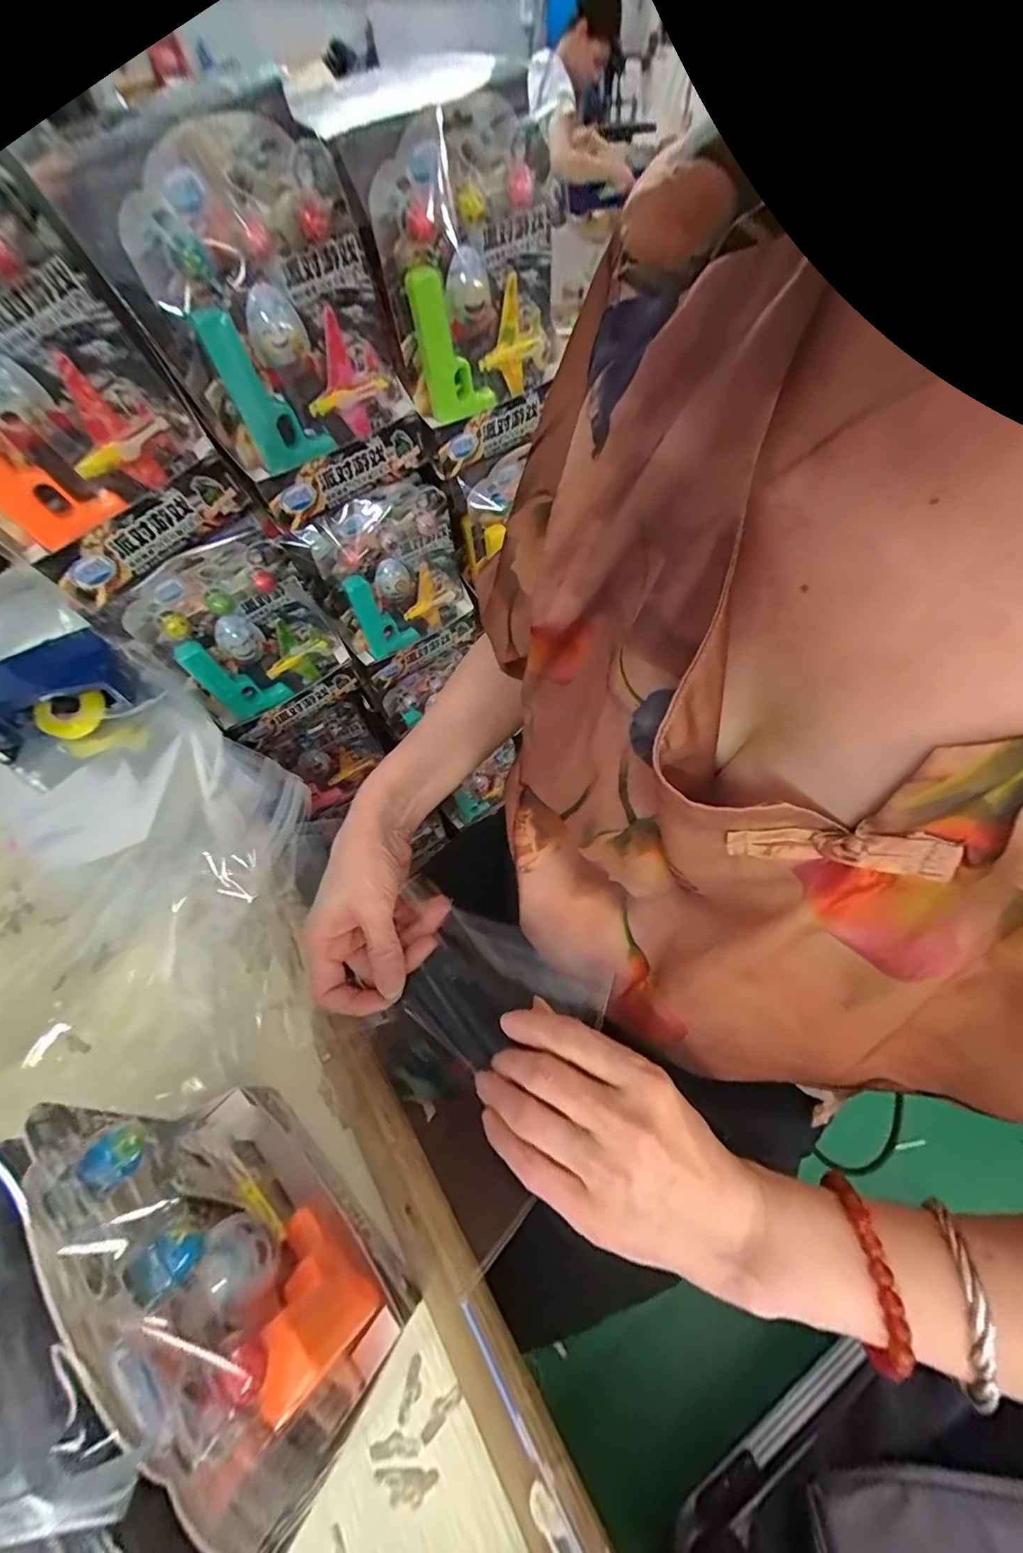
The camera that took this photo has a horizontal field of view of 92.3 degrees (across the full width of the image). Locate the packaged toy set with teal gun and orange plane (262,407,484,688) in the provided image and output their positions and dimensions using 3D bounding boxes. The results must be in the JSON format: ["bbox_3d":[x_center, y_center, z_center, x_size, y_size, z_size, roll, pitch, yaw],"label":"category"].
[{"bbox_3d":[-0.123,-0.214,0.500,0.167,0.234,0.038,-34,60,-20],"label":"packaged toy set with teal gun and orange plane"}]

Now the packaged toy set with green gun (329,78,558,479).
[{"bbox_3d":[-0.025,-0.372,0.387,0.147,0.195,0.029,-36,58,-8],"label":"packaged toy set with green gun"}]

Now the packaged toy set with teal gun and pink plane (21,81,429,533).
[{"bbox_3d":[-0.164,-0.305,0.350,0.180,0.193,0.054,-32,60,-19],"label":"packaged toy set with teal gun and pink plane"}]

